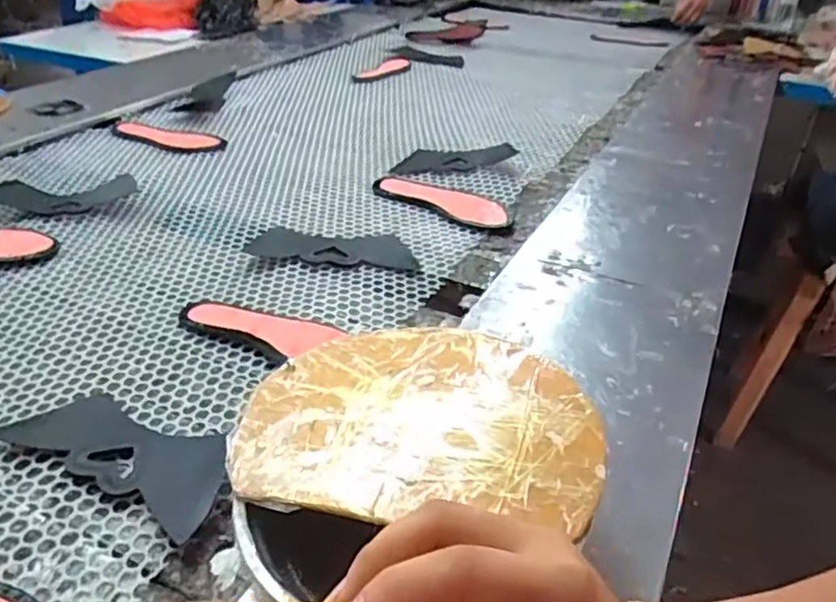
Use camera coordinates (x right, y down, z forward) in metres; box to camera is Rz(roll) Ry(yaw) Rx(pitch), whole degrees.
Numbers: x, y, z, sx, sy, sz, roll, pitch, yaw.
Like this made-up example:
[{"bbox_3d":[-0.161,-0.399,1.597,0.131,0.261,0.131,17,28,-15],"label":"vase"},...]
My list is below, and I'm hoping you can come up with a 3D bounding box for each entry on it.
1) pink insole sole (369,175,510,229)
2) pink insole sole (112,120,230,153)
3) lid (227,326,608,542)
[{"bbox_3d":[0.038,-0.151,0.939,0.223,0.011,0.082,23,40,30],"label":"pink insole sole"},{"bbox_3d":[-0.449,-0.296,1.143,0.230,0.012,0.079,22,35,22],"label":"pink insole sole"},{"bbox_3d":[0.005,0.075,0.453,0.235,0.010,0.182,6,33,10],"label":"lid"}]

